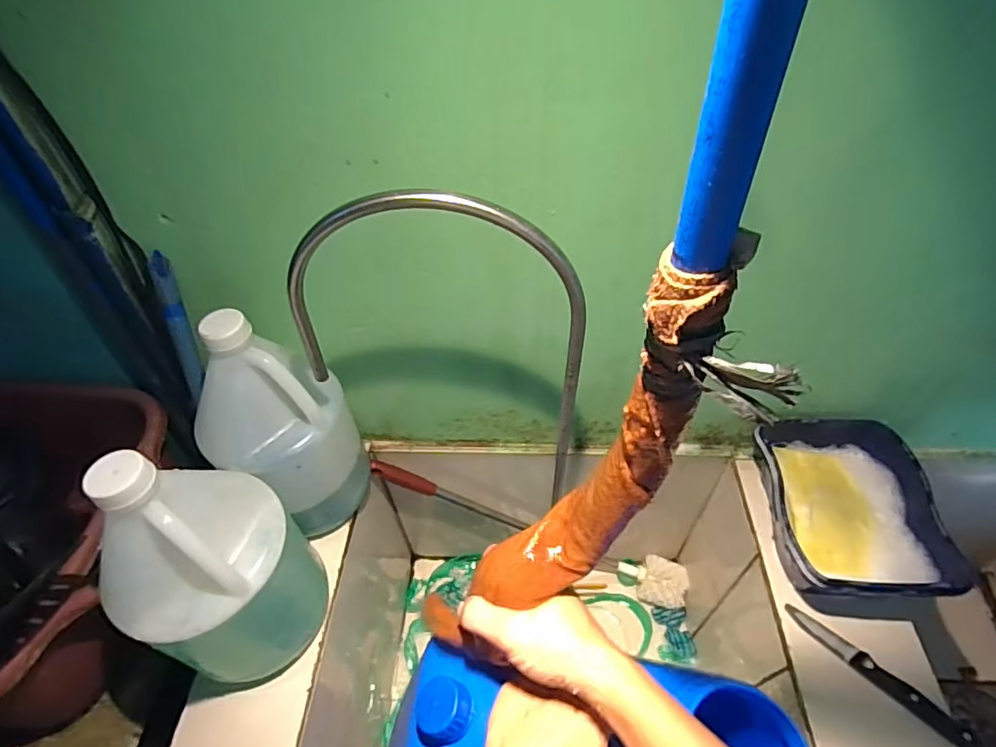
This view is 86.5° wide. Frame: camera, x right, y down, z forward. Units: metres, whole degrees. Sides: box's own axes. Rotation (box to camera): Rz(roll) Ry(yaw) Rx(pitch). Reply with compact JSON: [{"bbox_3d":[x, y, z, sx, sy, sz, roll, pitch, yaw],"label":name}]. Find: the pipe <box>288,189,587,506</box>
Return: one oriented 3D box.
[{"bbox_3d":[-0.048,-0.001,0.473,0.237,0.344,0.015,1,49,4],"label":"pipe"}]

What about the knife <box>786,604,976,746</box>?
[{"bbox_3d":[0.369,0.295,0.523,0.167,0.014,0.024,36,59,29],"label":"knife"}]

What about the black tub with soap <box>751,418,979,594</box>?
[{"bbox_3d":[0.378,0.153,0.594,0.166,0.080,0.207,2,49,5],"label":"black tub with soap"}]

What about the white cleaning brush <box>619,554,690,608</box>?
[{"bbox_3d":[0.264,0.353,0.906,0.114,0.050,0.072,13,50,13],"label":"white cleaning brush"}]

